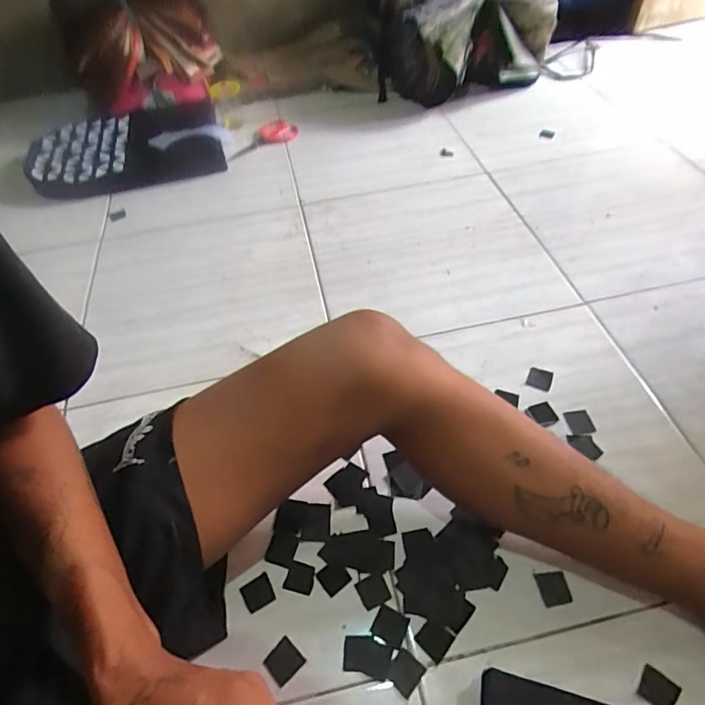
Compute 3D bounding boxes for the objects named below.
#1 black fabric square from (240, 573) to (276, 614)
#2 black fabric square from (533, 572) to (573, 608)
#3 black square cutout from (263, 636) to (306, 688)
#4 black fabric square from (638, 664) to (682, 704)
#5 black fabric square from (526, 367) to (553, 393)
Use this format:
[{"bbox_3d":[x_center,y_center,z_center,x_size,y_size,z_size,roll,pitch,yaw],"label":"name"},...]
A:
[{"bbox_3d":[-0.103,0.262,0.497,0.031,0.004,0.031,-29,55,-19],"label":"black fabric square"},{"bbox_3d":[0.213,0.249,0.484,0.031,0.004,0.032,-9,51,-4],"label":"black fabric square"},{"bbox_3d":[-0.069,0.310,0.459,0.031,0.004,0.033,36,61,28],"label":"black square cutout"},{"bbox_3d":[0.285,0.315,0.427,0.029,0.004,0.029,32,60,26],"label":"black fabric square"},{"bbox_3d":[0.264,0.038,0.645,0.032,0.008,0.034,18,54,18],"label":"black fabric square"}]

